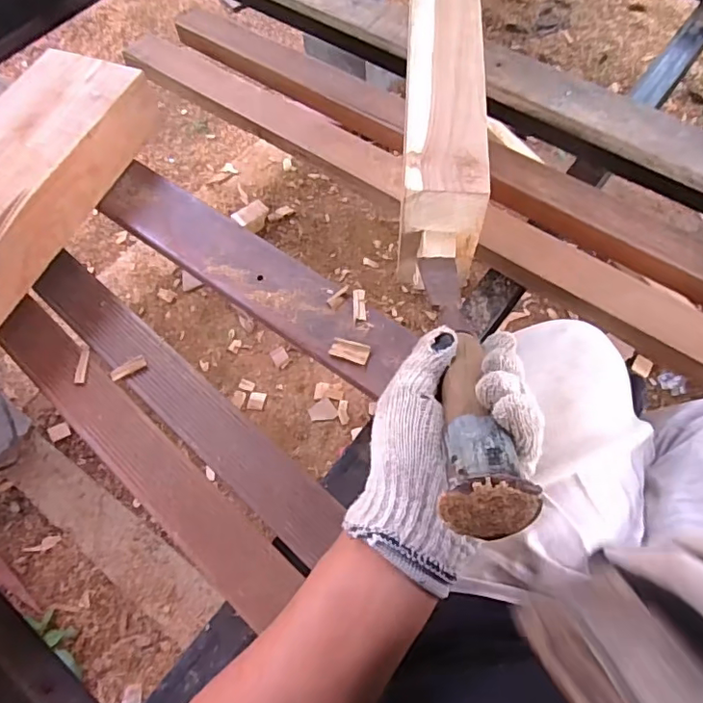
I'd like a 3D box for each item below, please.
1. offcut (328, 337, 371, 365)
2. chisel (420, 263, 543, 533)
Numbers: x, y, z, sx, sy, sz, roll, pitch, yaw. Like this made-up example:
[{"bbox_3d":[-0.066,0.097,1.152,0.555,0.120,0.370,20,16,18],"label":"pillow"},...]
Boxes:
[{"bbox_3d":[-0.002,-0.001,0.598,0.043,0.007,0.025,16,65,10],"label":"offcut"},{"bbox_3d":[0.077,-0.001,0.396,0.041,0.035,0.315,1,29,3],"label":"chisel"}]

